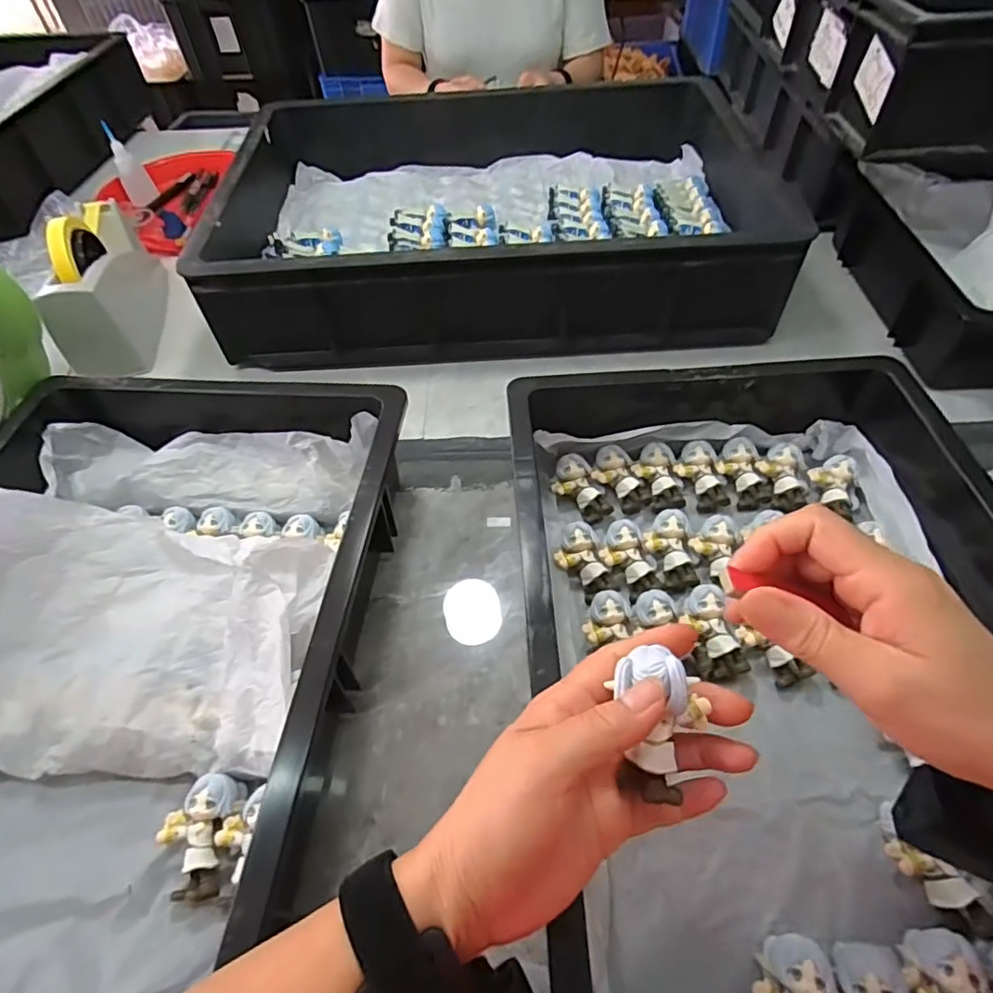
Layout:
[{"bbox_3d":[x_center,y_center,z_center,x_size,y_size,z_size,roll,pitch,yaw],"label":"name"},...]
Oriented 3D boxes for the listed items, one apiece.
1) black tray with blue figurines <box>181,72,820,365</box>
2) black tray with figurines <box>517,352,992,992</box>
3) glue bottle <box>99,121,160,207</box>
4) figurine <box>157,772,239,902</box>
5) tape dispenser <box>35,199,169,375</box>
[{"bbox_3d":[-0.012,-0.334,0.693,0.574,0.123,0.410,-3,52,1],"label":"black tray with blue figurines"},{"bbox_3d":[0.186,0.088,0.370,0.324,0.087,0.519,-3,52,1],"label":"black tray with figurines"},{"bbox_3d":[-0.528,-0.478,0.830,0.042,0.090,0.039,-25,55,-15],"label":"glue bottle"},{"bbox_3d":[-0.174,0.199,0.340,0.039,0.028,0.061,-1,52,3],"label":"figurine"},{"bbox_3d":[-0.435,-0.240,0.639,0.076,0.116,0.207,-12,52,-7],"label":"tape dispenser"}]

